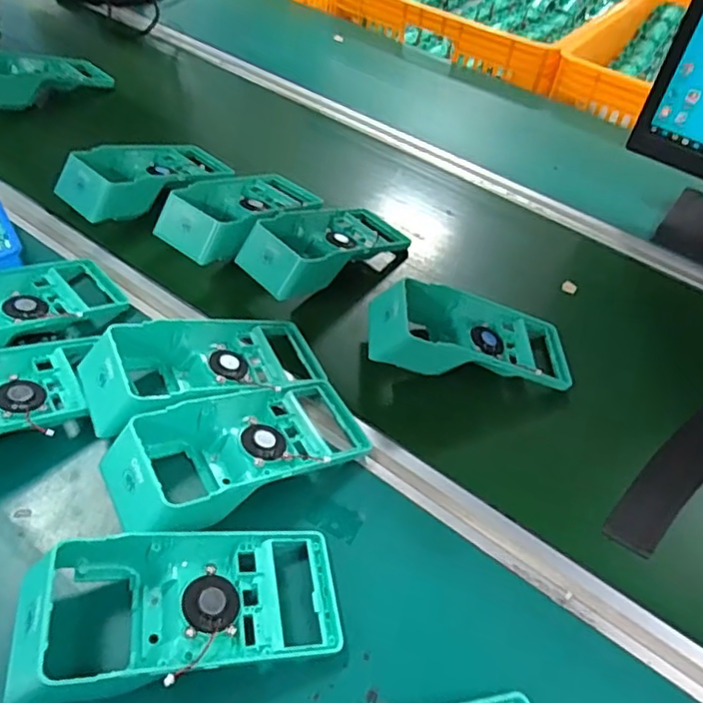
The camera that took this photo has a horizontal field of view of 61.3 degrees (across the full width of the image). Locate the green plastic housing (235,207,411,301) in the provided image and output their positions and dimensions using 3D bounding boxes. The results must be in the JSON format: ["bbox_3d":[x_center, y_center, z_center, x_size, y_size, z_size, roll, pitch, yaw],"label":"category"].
[{"bbox_3d":[-0.026,-0.119,0.625,0.197,0.055,0.100,-31,57,-31],"label":"green plastic housing"}]

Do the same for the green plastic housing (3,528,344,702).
[{"bbox_3d":[-0.102,0.155,0.362,0.189,0.054,0.090,-4,47,-11],"label":"green plastic housing"}]

